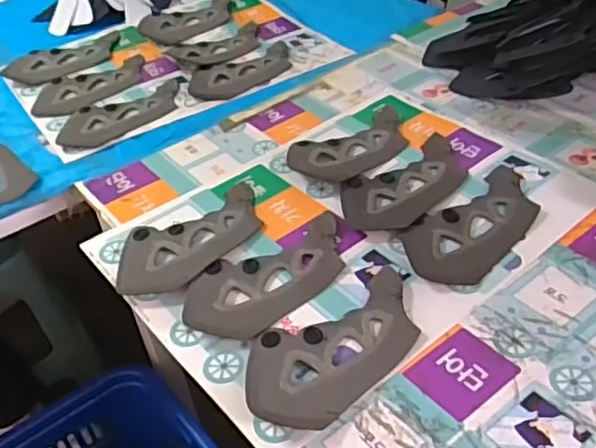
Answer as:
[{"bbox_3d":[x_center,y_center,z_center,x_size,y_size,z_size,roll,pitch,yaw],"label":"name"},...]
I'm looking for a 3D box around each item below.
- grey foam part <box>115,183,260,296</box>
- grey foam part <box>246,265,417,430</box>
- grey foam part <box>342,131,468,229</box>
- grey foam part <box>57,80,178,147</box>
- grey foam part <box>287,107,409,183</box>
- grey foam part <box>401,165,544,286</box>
[{"bbox_3d":[-0.123,0.017,0.771,0.212,0.011,0.122,-28,45,-25],"label":"grey foam part"},{"bbox_3d":[0.040,0.117,0.622,0.213,0.025,0.120,-26,44,-23],"label":"grey foam part"},{"bbox_3d":[0.148,-0.053,0.823,0.211,0.010,0.113,-29,46,-26],"label":"grey foam part"},{"bbox_3d":[-0.275,-0.176,1.012,0.226,0.011,0.101,-31,46,-28],"label":"grey foam part"},{"bbox_3d":[0.077,-0.118,0.900,0.223,0.030,0.114,-35,48,-31],"label":"grey foam part"},{"bbox_3d":[0.215,-0.001,0.755,0.222,0.008,0.103,-31,47,-28],"label":"grey foam part"}]

